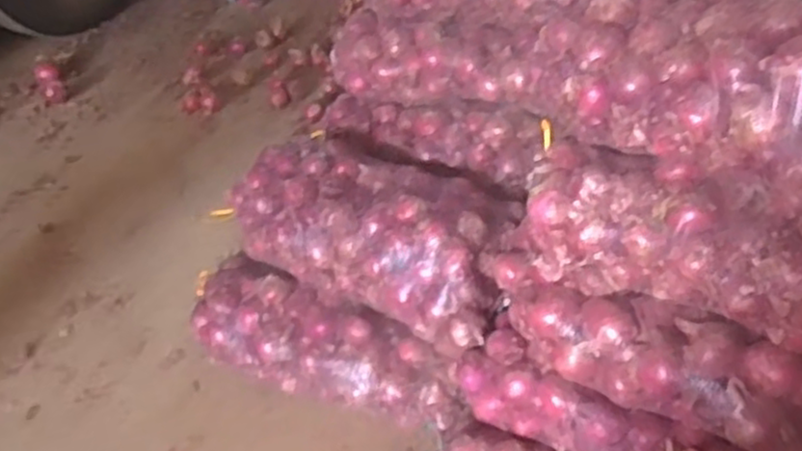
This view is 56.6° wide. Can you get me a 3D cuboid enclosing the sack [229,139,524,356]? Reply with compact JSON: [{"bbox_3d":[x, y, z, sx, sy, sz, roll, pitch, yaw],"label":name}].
[{"bbox_3d":[-0.070,0.022,1.840,0.721,0.275,0.308,24,43,25],"label":"sack"}]

